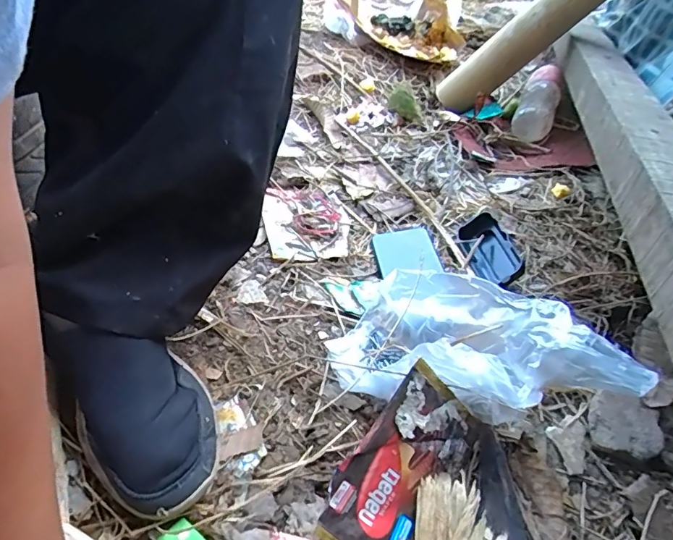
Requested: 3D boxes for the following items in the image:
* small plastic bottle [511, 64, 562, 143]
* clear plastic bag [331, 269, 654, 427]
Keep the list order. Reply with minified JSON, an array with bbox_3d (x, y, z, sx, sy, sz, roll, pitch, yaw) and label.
[{"bbox_3d":[0.366,-0.305,0.830,0.065,0.076,0.186,20,45,15],"label":"small plastic bottle"},{"bbox_3d":[0.124,0.073,0.410,0.259,0.095,0.118,2,38,35],"label":"clear plastic bag"}]

